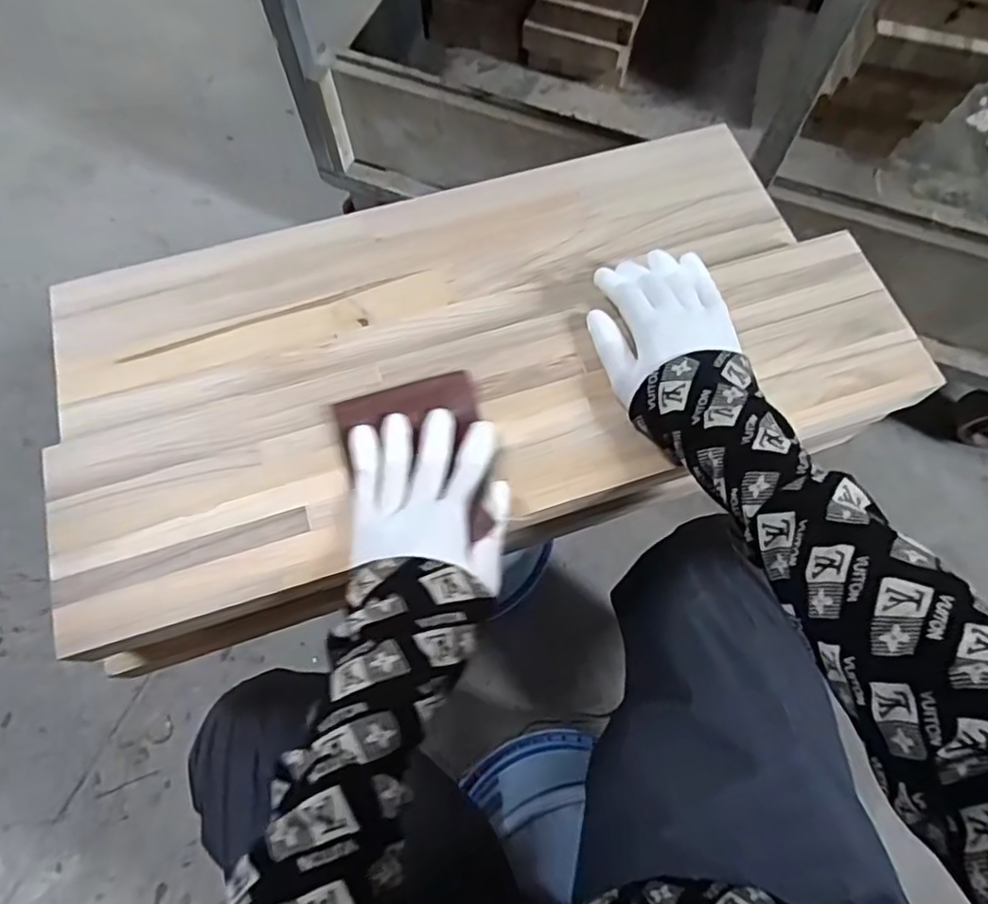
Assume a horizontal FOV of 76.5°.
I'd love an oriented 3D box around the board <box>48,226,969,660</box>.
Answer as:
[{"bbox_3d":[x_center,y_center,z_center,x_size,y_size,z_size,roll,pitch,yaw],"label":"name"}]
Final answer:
[{"bbox_3d":[0.009,-0.025,0.464,0.626,0.032,0.162,-16,69,-7],"label":"board"}]

